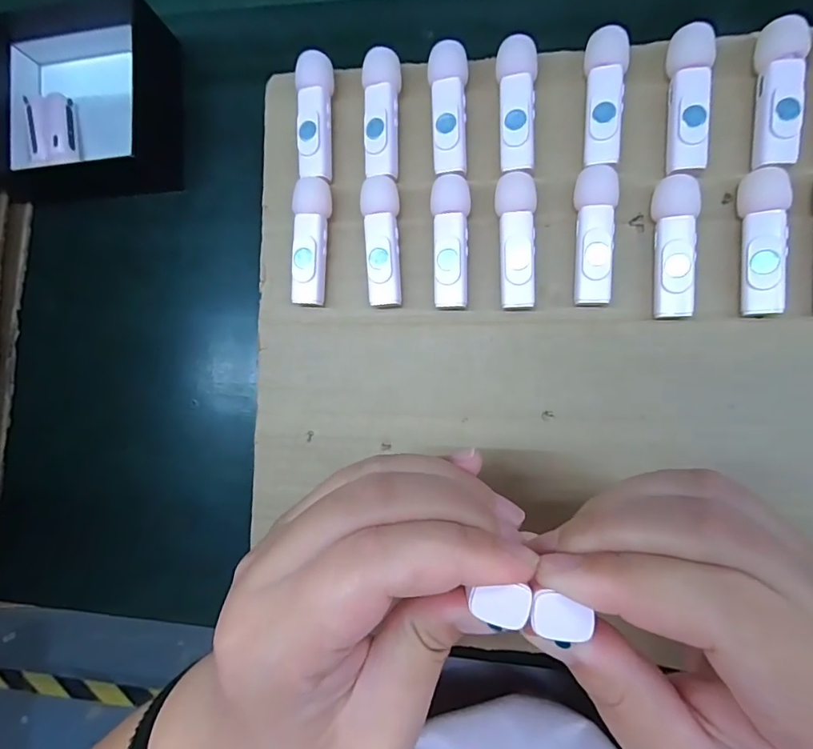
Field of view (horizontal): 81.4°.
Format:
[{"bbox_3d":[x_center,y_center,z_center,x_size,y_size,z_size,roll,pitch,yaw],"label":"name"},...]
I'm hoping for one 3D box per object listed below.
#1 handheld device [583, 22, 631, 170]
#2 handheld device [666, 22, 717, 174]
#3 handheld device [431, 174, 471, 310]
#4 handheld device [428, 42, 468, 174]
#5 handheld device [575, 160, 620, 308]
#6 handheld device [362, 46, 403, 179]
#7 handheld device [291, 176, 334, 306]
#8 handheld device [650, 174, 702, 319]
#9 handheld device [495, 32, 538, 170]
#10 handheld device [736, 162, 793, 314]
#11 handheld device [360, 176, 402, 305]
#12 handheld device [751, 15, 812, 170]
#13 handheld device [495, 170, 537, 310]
[{"bbox_3d":[0.093,-0.130,0.226,0.018,0.016,0.062,5,84,9],"label":"handheld device"},{"bbox_3d":[0.131,-0.127,0.221,0.017,0.015,0.065,2,84,9],"label":"handheld device"},{"bbox_3d":[0.022,-0.065,0.235,0.018,0.016,0.064,2,84,9],"label":"handheld device"},{"bbox_3d":[0.022,-0.131,0.237,0.018,0.017,0.063,-3,83,8],"label":"handheld device"},{"bbox_3d":[0.089,-0.065,0.225,0.018,0.016,0.063,0,84,8],"label":"handheld device"},{"bbox_3d":[-0.012,-0.131,0.241,0.017,0.018,0.061,3,84,9],"label":"handheld device"},{"bbox_3d":[-0.049,-0.068,0.246,0.017,0.017,0.063,5,84,9],"label":"handheld device"},{"bbox_3d":[0.123,-0.058,0.220,0.018,0.017,0.064,2,84,9],"label":"handheld device"},{"bbox_3d":[0.054,-0.130,0.232,0.018,0.016,0.062,-2,83,8],"label":"handheld device"},{"bbox_3d":[0.159,-0.059,0.214,0.016,0.017,0.064,2,84,9],"label":"handheld device"},{"bbox_3d":[-0.012,-0.067,0.241,0.018,0.016,0.064,-1,83,8],"label":"handheld device"},{"bbox_3d":[0.167,-0.125,0.215,0.017,0.016,0.065,4,84,9],"label":"handheld device"},{"bbox_3d":[0.054,-0.064,0.230,0.018,0.016,0.064,-3,83,8],"label":"handheld device"}]

